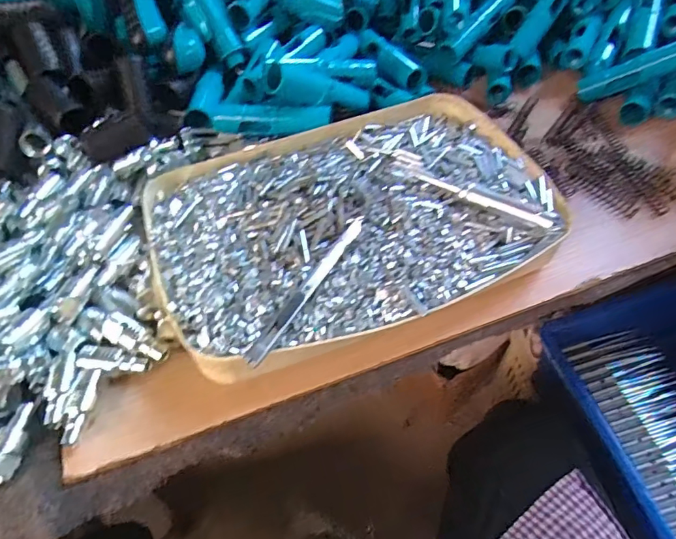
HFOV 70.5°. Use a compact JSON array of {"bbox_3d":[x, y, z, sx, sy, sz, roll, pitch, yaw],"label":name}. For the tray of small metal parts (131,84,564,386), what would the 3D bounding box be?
[{"bbox_3d":[0.012,-0.048,0.417,0.328,0.057,0.231,-19,53,-13],"label":"tray of small metal parts"}]

